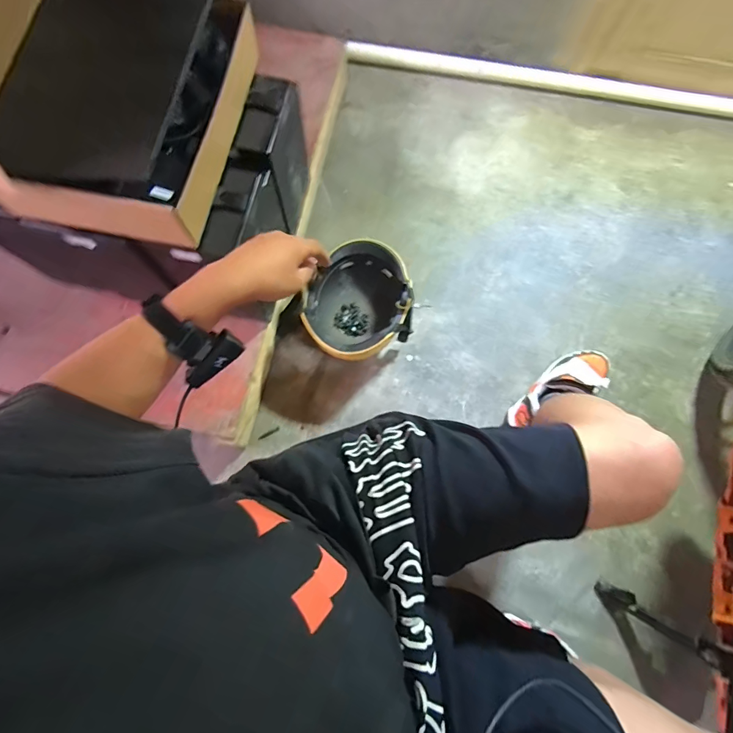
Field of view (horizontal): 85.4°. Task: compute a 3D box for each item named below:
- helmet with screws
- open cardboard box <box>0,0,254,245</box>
[{"bbox_3d":[-0.016,-0.137,0.839,0.210,0.125,0.257,-2,75,-1],"label":"helmet with screws"},{"bbox_3d":[-0.305,-0.396,0.446,0.239,0.311,0.417,8,76,0],"label":"open cardboard box"}]

